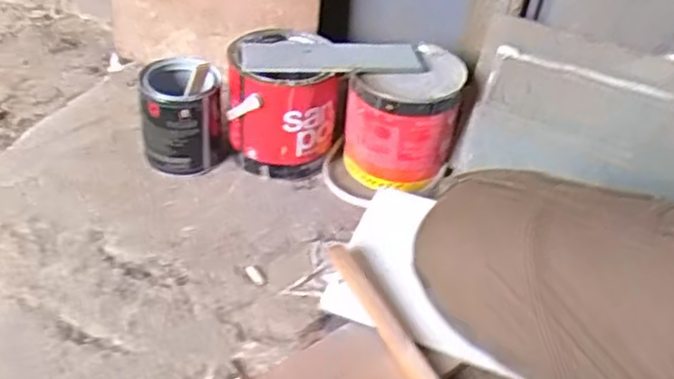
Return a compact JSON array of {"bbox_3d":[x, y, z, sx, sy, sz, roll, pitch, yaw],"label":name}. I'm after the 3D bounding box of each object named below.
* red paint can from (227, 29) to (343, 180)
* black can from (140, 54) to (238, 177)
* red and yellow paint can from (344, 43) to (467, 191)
[{"bbox_3d":[-0.072,-0.121,0.972,0.155,0.162,0.152,4,37,-4],"label":"red paint can"},{"bbox_3d":[-0.214,-0.102,0.952,0.114,0.145,0.119,-7,40,-18],"label":"black can"},{"bbox_3d":[0.095,-0.102,0.969,0.145,0.142,0.162,15,38,10],"label":"red and yellow paint can"}]

